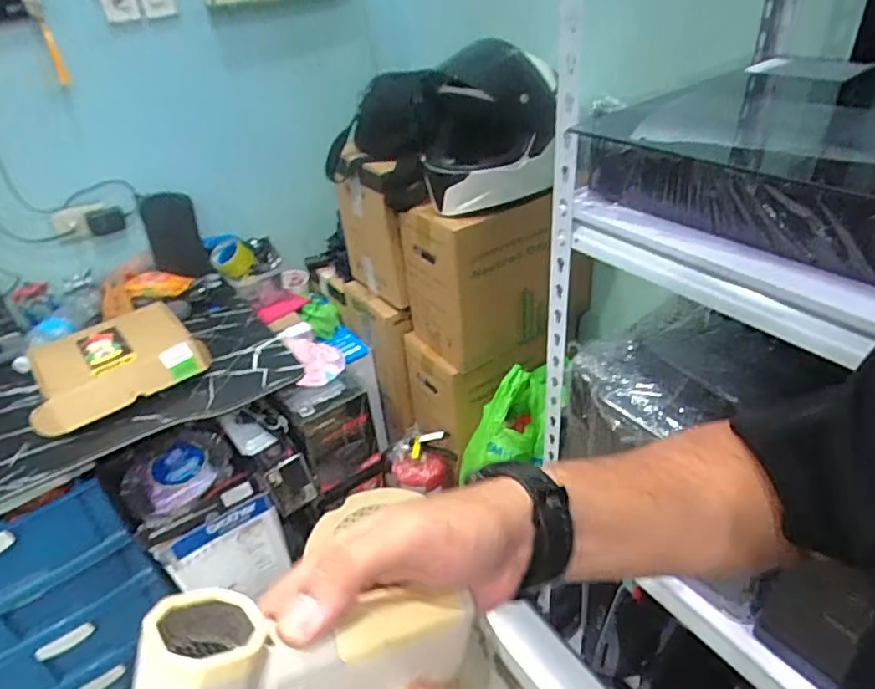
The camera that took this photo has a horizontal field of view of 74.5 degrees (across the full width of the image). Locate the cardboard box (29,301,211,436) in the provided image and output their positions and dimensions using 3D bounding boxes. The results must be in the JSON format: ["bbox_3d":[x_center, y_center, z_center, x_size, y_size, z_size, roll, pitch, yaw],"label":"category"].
[{"bbox_3d":[-0.644,0.035,1.159,0.317,0.095,0.225,-23,39,-23],"label":"cardboard box"}]

